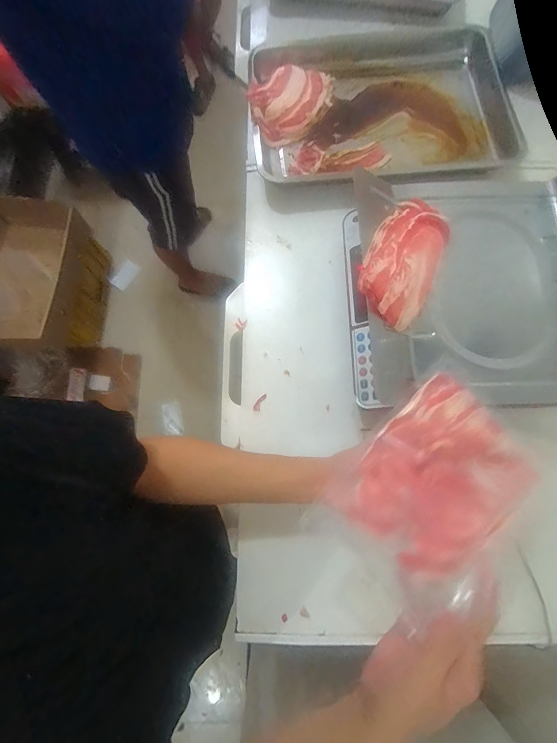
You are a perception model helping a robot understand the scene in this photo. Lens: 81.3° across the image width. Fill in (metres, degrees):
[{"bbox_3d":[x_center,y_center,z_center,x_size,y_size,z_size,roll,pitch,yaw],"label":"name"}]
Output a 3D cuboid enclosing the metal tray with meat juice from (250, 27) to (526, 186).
[{"bbox_3d":[0.202,-0.531,0.650,0.511,0.043,0.377,-5,77,-3],"label":"metal tray with meat juice"}]

